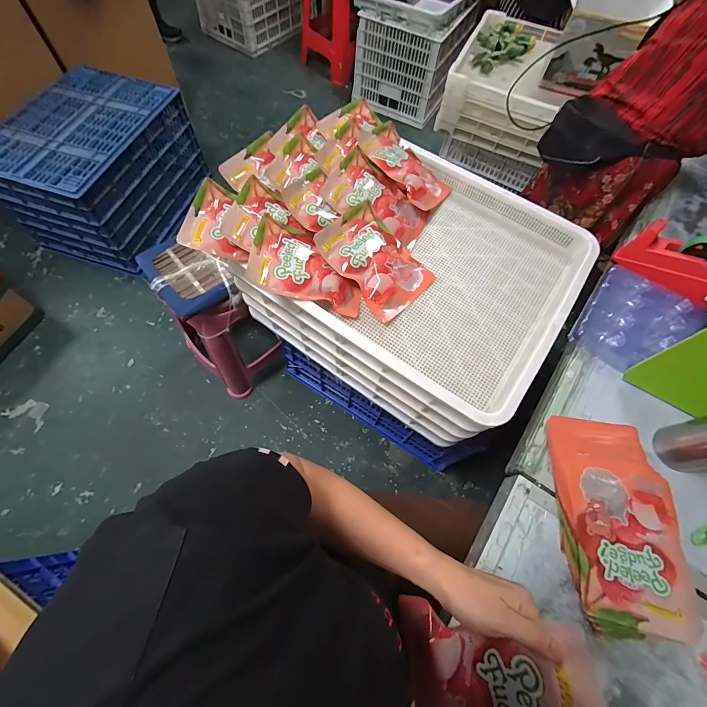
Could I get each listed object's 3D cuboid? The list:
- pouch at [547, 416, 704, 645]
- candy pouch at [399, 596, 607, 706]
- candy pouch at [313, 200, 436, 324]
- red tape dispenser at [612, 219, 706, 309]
[{"bbox_3d":[0.426,0.259,0.547,0.176,0.043,0.310,7,65,0],"label":"pouch"},{"bbox_3d":[0.138,0.350,0.346,0.024,0.210,0.137,13,64,-43],"label":"candy pouch"},{"bbox_3d":[0.044,-0.180,0.665,0.150,0.025,0.209,-42,90,-20],"label":"candy pouch"},{"bbox_3d":[0.684,-0.202,0.727,0.188,0.120,0.068,42,32,25],"label":"red tape dispenser"}]

